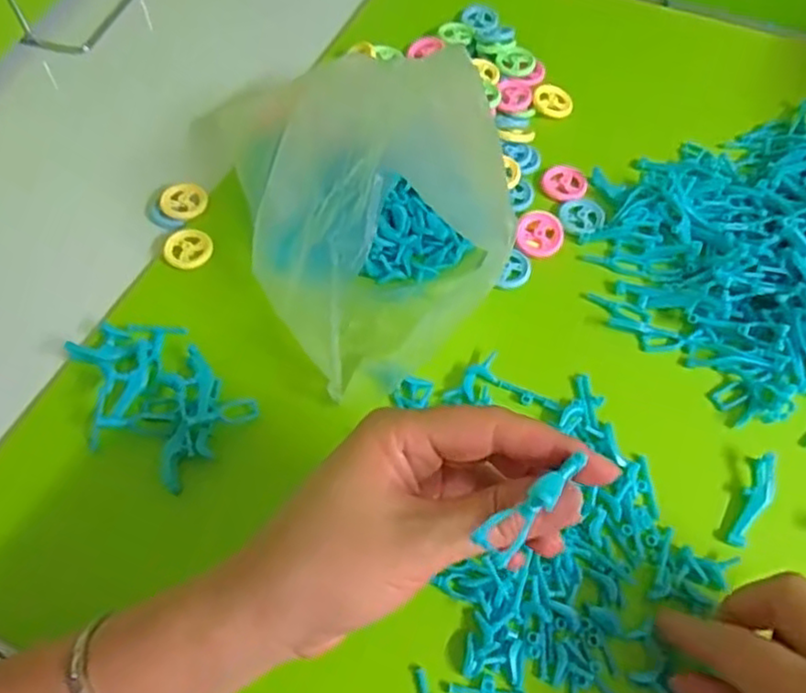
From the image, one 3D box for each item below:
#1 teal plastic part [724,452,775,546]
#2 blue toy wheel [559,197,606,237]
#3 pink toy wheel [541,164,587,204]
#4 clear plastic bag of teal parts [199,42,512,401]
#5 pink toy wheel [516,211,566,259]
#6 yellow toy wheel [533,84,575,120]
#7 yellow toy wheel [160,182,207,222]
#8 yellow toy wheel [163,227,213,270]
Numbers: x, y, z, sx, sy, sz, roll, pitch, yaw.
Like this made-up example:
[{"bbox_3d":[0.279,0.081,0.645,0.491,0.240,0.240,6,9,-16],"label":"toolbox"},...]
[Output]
[{"bbox_3d":[0.175,0.077,0.347,0.013,0.012,0.049,23,65,14],"label":"teal plastic part"},{"bbox_3d":[0.113,-0.083,0.442,0.028,0.004,0.030,-1,62,2],"label":"blue toy wheel"},{"bbox_3d":[0.106,-0.107,0.458,0.028,0.004,0.029,-1,62,2],"label":"pink toy wheel"},{"bbox_3d":[-0.020,-0.058,0.373,0.111,0.106,0.121,-28,62,-19],"label":"clear plastic bag of teal parts"},{"bbox_3d":[0.086,-0.070,0.437,0.028,0.004,0.034,19,74,-3],"label":"pink toy wheel"},{"bbox_3d":[0.106,-0.173,0.492,0.027,0.004,0.029,14,63,10],"label":"yellow toy wheel"},{"bbox_3d":[-0.140,-0.094,0.447,0.026,0.008,0.028,-1,62,2],"label":"yellow toy wheel"},{"bbox_3d":[-0.132,-0.061,0.430,0.029,0.005,0.033,-39,67,-17],"label":"yellow toy wheel"}]

